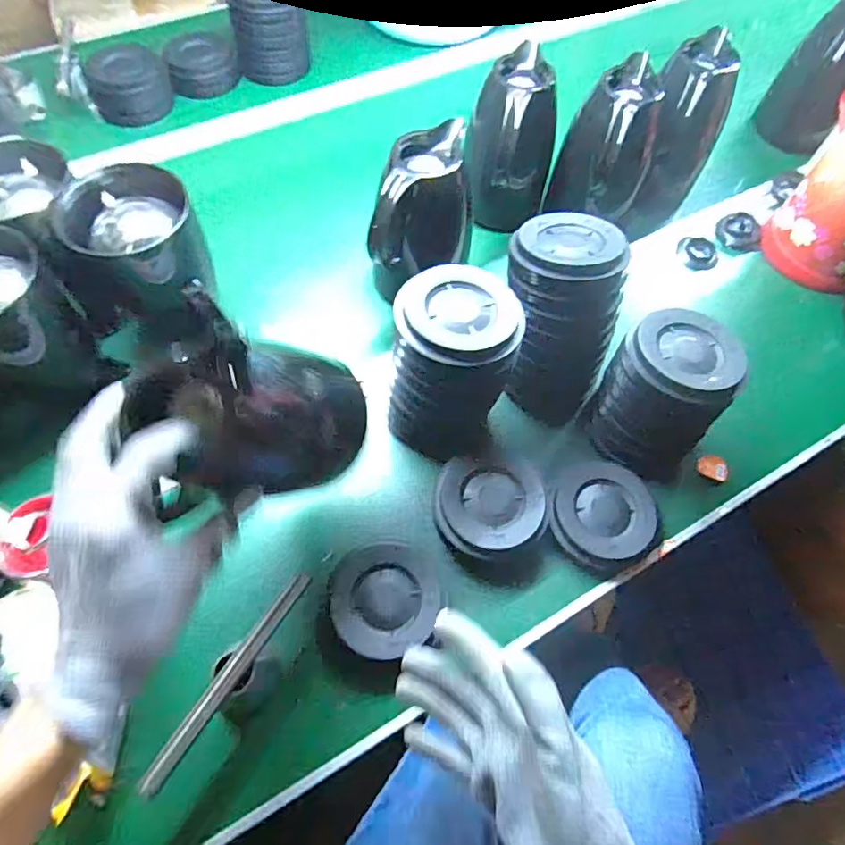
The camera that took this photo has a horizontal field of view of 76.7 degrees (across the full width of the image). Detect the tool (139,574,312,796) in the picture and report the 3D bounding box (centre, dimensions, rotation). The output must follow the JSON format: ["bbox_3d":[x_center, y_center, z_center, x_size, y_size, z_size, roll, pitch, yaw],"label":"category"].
[{"bbox_3d":[-0.166,0.218,0.465,0.018,0.007,0.197,45,60,-16],"label":"tool"}]

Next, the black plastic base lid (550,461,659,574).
[{"bbox_3d":[0.197,0.102,0.585,0.109,0.025,0.118,1,63,-1],"label":"black plastic base lid"}]

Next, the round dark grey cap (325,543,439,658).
[{"bbox_3d":[-0.039,0.173,0.541,0.106,0.028,0.115,1,63,-1],"label":"round dark grey cap"}]

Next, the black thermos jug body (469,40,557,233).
[{"bbox_3d":[0.115,-0.366,0.720,0.120,0.172,0.103,-36,69,-18],"label":"black thermos jug body"}]

